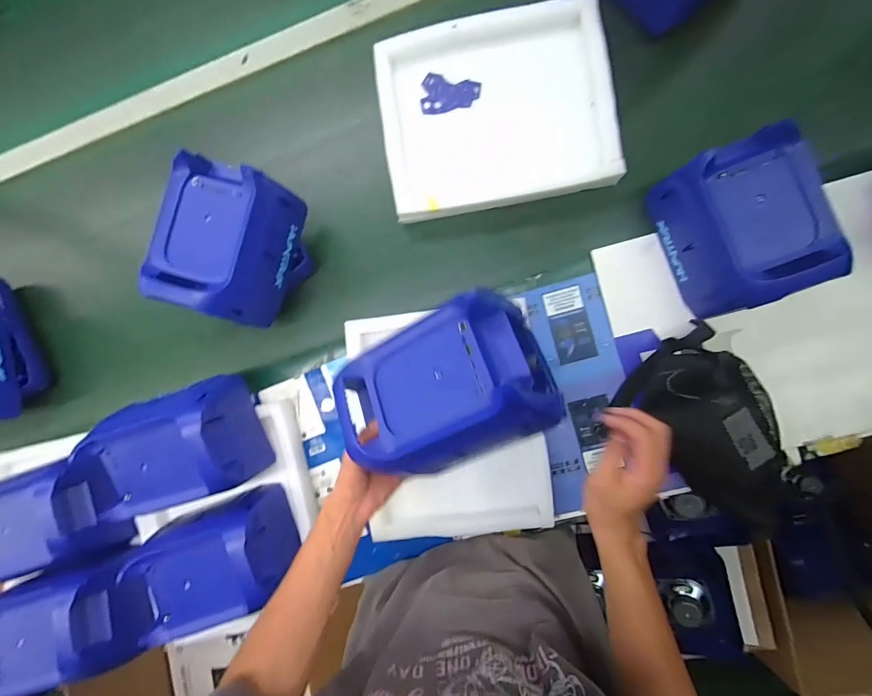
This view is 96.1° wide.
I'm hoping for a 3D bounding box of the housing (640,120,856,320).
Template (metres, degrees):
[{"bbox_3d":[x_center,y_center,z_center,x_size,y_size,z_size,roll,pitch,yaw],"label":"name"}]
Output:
[{"bbox_3d":[0.415,-0.167,0.533,0.148,0.119,0.208,-21,86,5],"label":"housing"}]

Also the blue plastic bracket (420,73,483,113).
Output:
[{"bbox_3d":[0.024,-0.418,0.646,0.094,0.007,0.066,4,89,6],"label":"blue plastic bracket"}]

